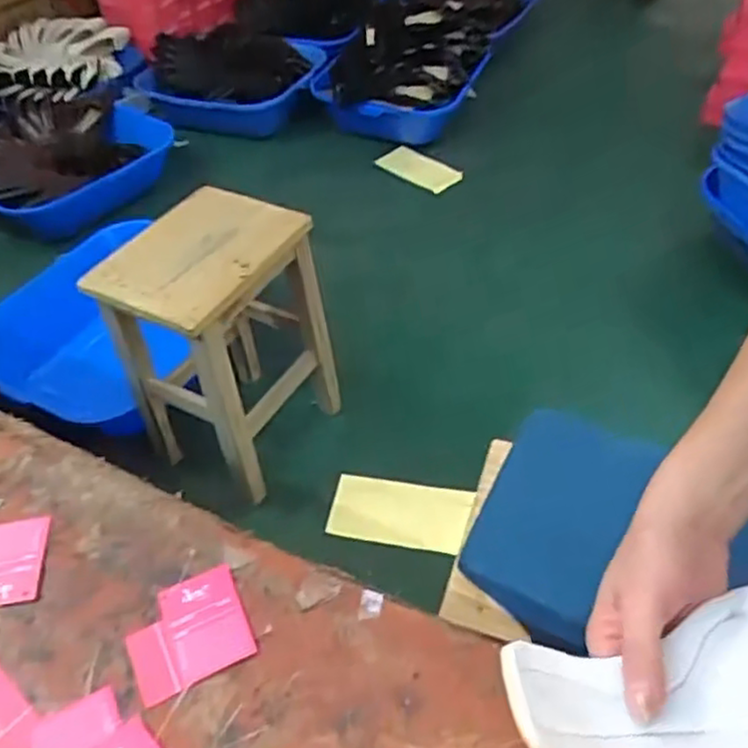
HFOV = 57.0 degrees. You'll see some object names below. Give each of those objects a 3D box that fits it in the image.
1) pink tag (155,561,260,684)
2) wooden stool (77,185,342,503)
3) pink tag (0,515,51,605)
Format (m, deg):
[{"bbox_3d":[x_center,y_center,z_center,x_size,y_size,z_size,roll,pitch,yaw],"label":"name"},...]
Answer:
[{"bbox_3d":[-0.122,0.178,0.496,0.056,0.004,0.074,-20,49,-16],"label":"pink tag"},{"bbox_3d":[-0.259,-0.063,1.297,0.254,0.460,0.374,24,52,23],"label":"wooden stool"},{"bbox_3d":[-0.285,0.145,0.535,0.055,0.004,0.072,-8,47,-5],"label":"pink tag"}]

